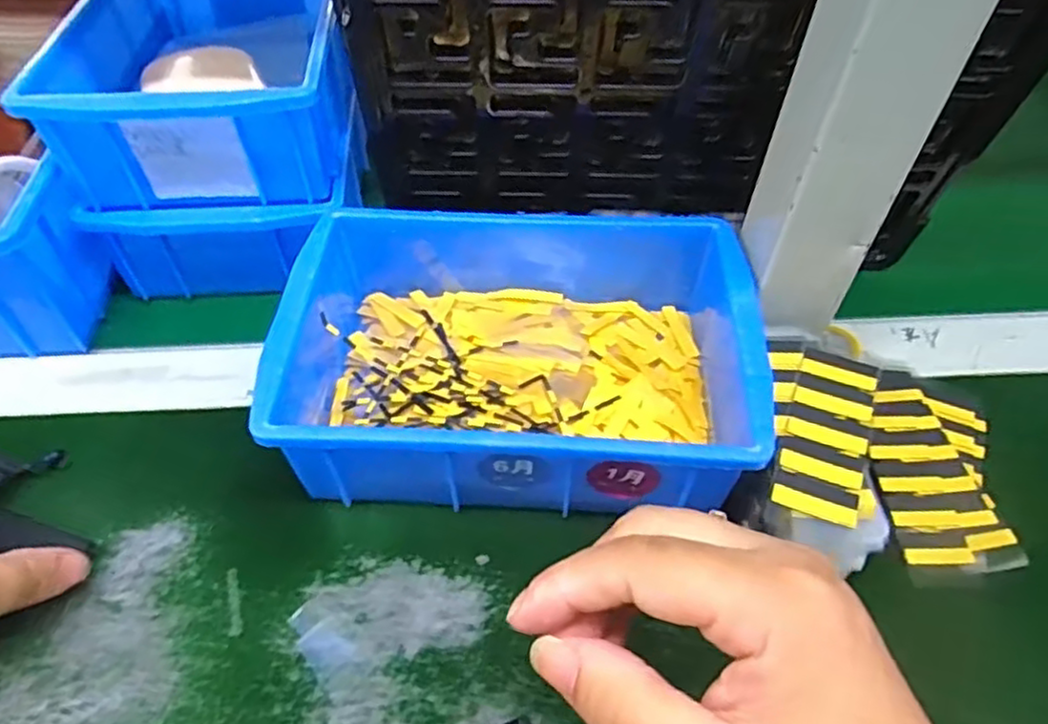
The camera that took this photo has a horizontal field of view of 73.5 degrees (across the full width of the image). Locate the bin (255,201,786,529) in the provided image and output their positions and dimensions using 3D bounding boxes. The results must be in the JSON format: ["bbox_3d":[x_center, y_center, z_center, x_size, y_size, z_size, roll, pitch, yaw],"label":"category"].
[{"bbox_3d":[-0.002,-0.005,0.324,0.200,0.065,0.146,3,49,3],"label":"bin"}]

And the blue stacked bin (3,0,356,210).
[{"bbox_3d":[-0.164,-0.168,0.386,0.128,0.059,0.204,-4,50,-4],"label":"blue stacked bin"}]

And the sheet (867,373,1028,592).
[{"bbox_3d":[0.187,0.048,0.319,0.053,0.007,0.113,8,50,7],"label":"sheet"}]

